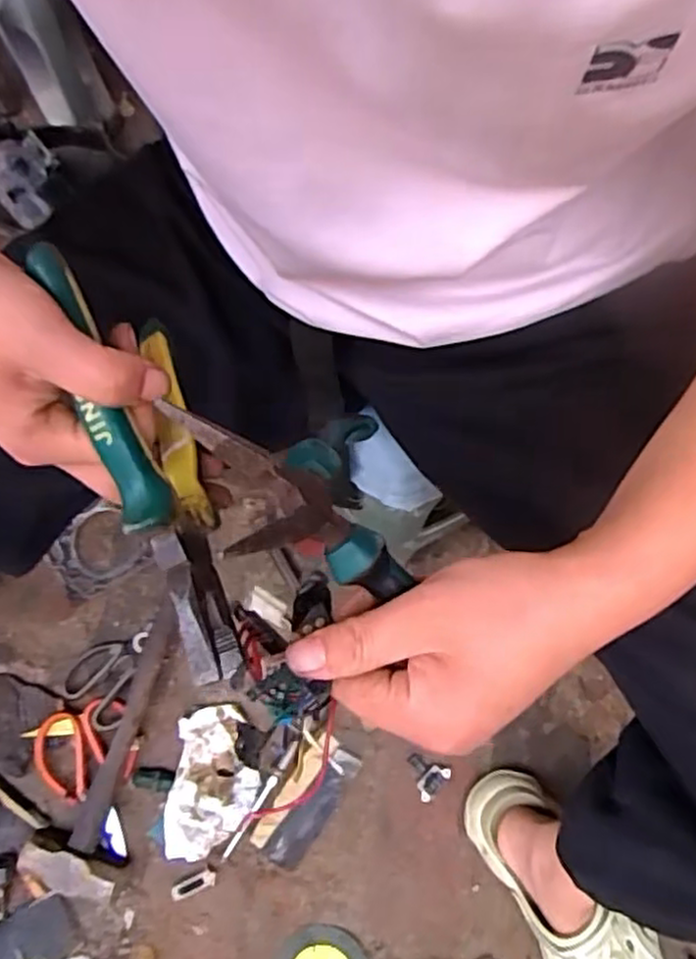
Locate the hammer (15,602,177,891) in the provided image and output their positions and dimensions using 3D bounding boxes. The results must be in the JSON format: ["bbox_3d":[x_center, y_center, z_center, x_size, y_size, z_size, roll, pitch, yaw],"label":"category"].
[{"bbox_3d":[-0.255,0.284,0.775,0.104,0.040,0.289,13,76,4],"label":"hammer"}]

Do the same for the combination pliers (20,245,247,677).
[{"bbox_3d":[-0.082,-0.005,0.317,0.032,0.079,0.184,-19,82,-4],"label":"combination pliers"}]

